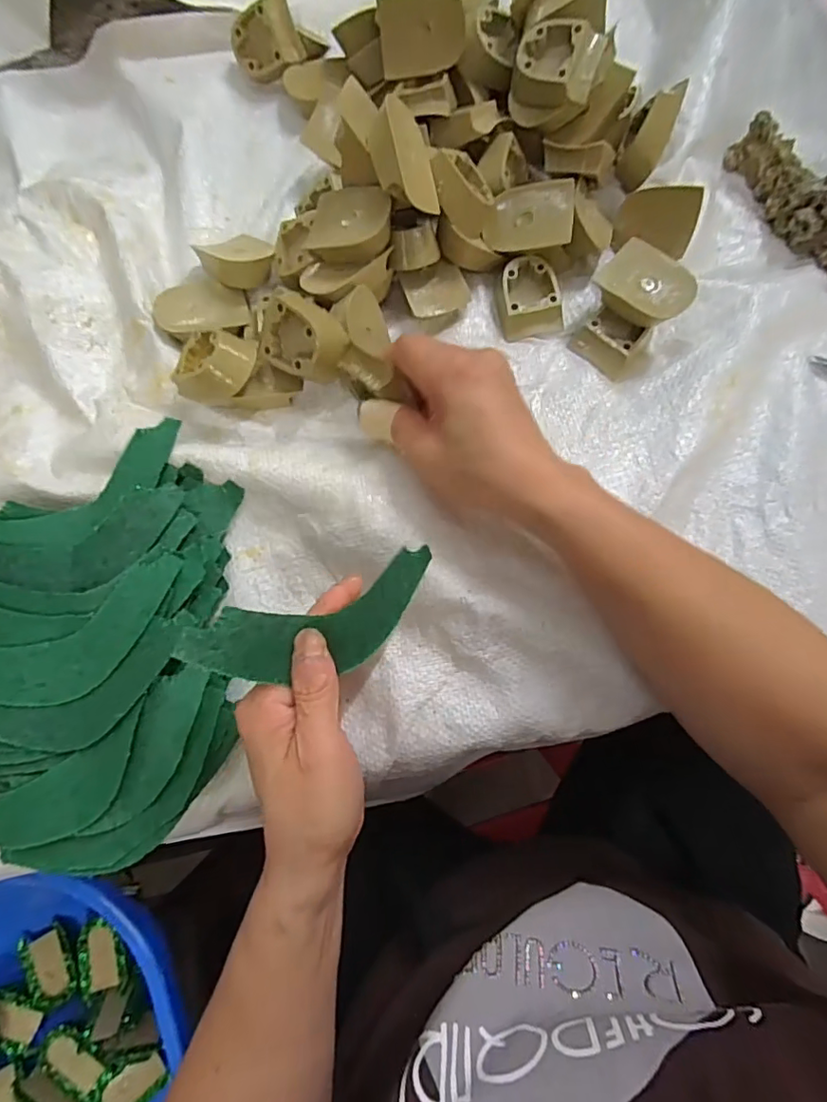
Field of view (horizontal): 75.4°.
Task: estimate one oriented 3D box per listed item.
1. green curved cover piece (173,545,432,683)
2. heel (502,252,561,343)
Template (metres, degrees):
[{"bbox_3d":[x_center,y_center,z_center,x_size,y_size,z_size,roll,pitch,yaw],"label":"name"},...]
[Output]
[{"bbox_3d":[-0.039,0.036,0.255,0.133,0.006,0.045,-20,101,-38],"label":"green curved cover piece"},{"bbox_3d":[0.077,-0.168,0.357,0.039,0.018,0.050,-12,76,-2],"label":"heel"}]

